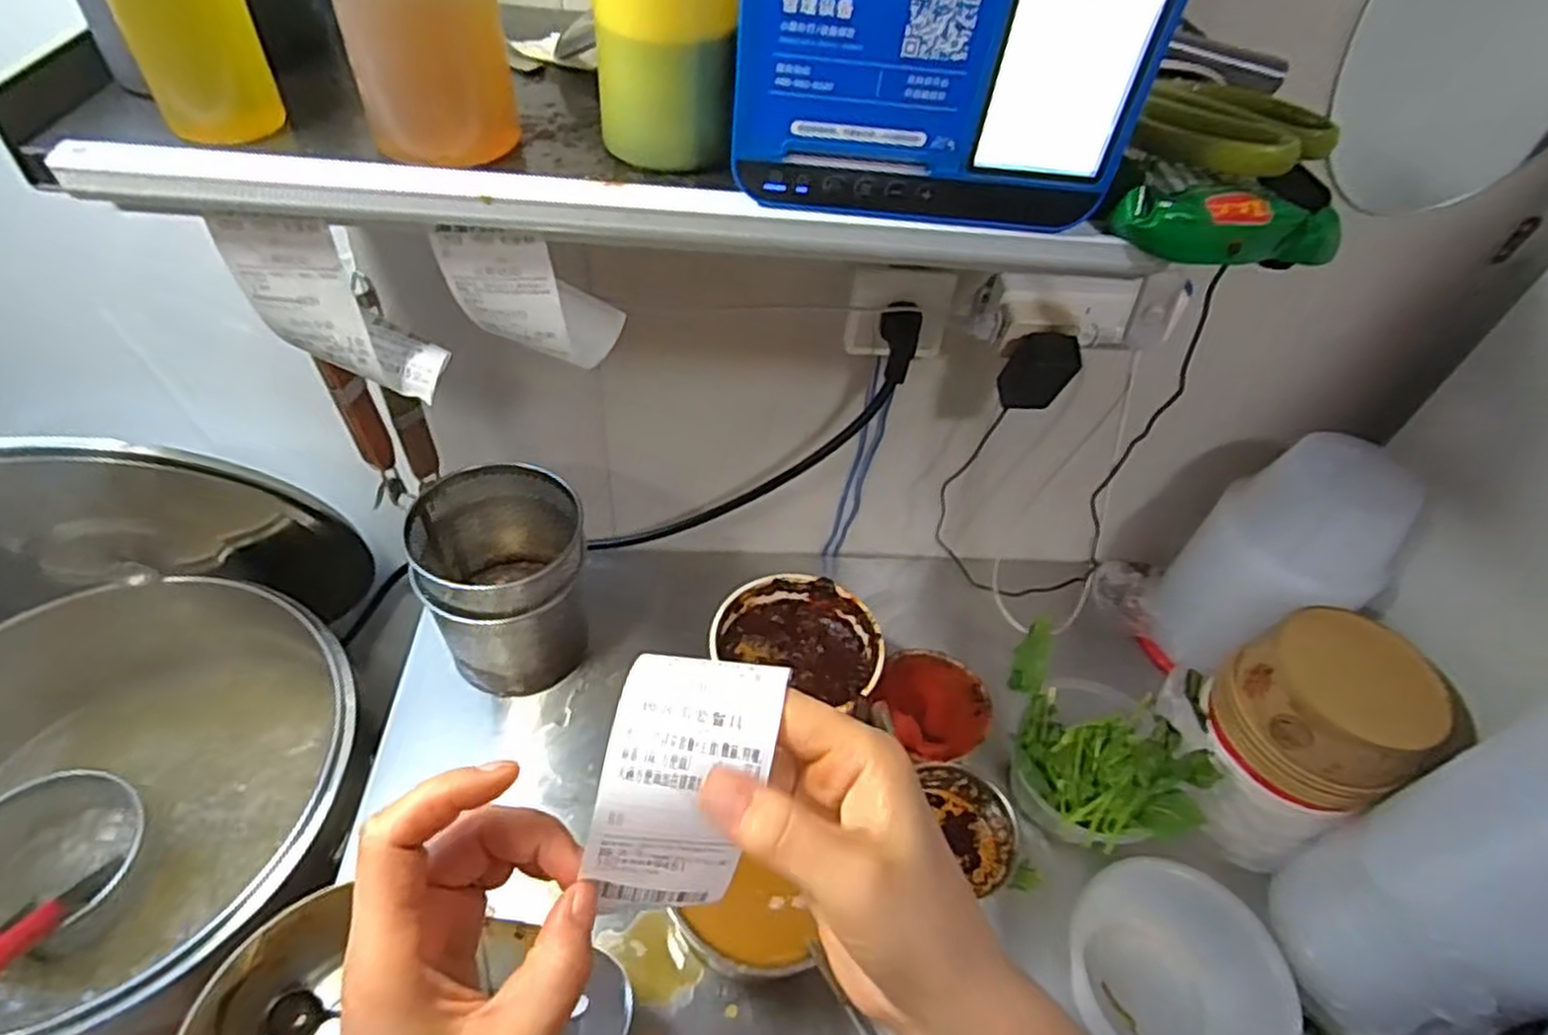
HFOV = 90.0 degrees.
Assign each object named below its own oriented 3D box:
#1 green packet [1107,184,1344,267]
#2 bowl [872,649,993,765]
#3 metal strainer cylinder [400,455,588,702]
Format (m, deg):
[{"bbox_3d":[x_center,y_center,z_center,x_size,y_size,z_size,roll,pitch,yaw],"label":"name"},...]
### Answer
[{"bbox_3d":[0.216,-0.140,0.370,0.108,0.026,0.038,-2,48,-9],"label":"green packet"},{"bbox_3d":[0.151,0.197,0.773,0.108,0.089,0.101,4,47,-4],"label":"bowl"},{"bbox_3d":[-0.267,0.061,0.771,0.152,0.172,0.139,-9,49,-15],"label":"metal strainer cylinder"}]

